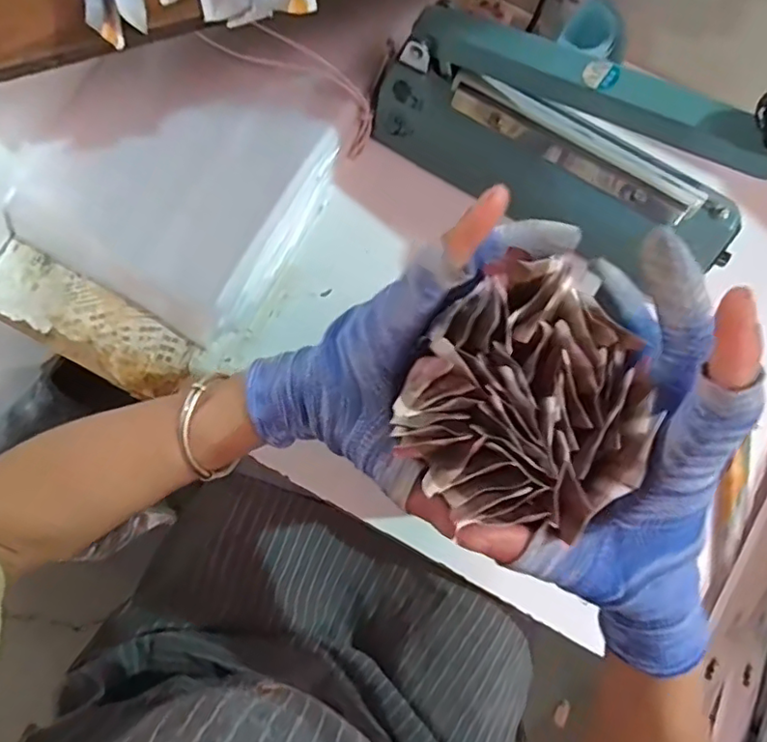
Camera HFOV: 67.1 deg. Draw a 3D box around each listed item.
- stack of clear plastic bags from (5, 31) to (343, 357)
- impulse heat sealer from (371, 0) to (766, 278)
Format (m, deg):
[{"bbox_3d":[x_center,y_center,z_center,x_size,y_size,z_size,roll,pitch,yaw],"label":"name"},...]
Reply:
[{"bbox_3d":[-0.169,-0.165,0.494,0.215,0.039,0.226,30,81,4],"label":"stack of clear plastic bags"},{"bbox_3d":[0.139,-0.182,0.445,0.300,0.177,0.081,31,81,4],"label":"impulse heat sealer"}]

